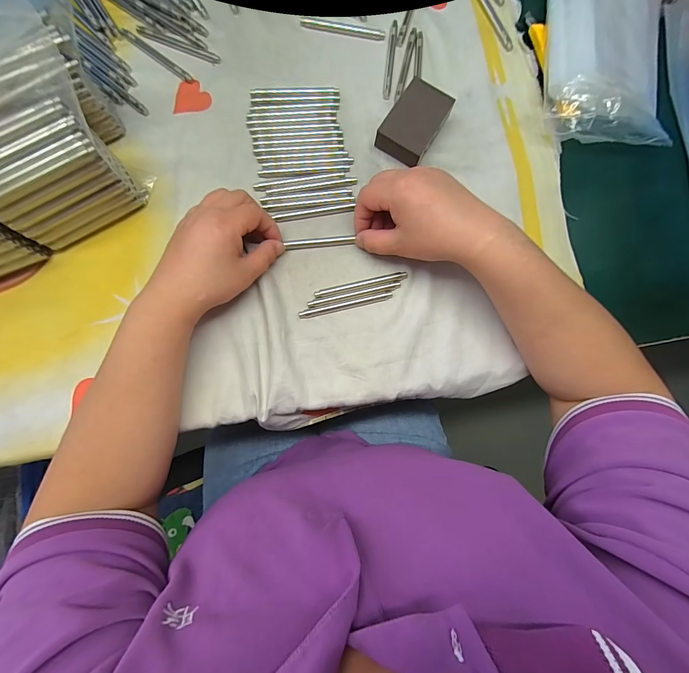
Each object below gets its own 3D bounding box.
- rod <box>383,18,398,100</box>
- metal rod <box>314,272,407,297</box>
[{"bbox_3d":[0.050,-0.302,0.365,0.009,0.004,0.093,7,83,-2],"label":"rod"},{"bbox_3d":[0.017,-0.052,0.335,0.093,0.005,0.010,-13,84,-5],"label":"metal rod"}]

